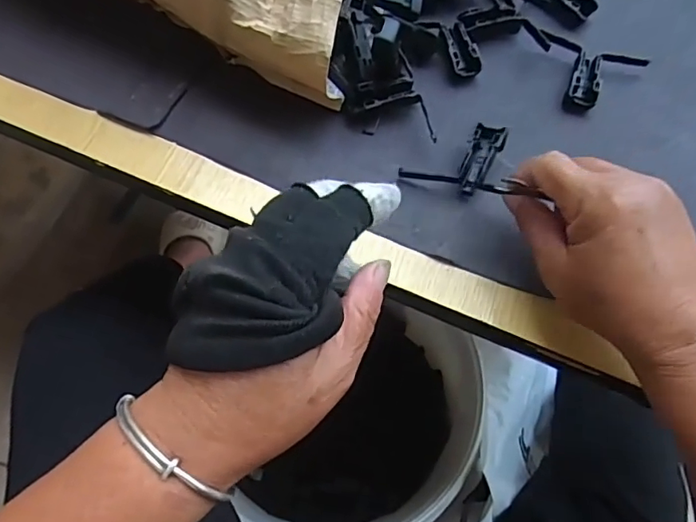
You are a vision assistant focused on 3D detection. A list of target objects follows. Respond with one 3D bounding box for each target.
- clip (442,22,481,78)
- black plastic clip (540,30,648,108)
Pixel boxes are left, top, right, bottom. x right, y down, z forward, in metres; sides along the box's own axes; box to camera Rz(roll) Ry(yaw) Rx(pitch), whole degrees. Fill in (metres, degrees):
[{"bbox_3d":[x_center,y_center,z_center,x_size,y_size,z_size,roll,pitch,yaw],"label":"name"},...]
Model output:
[{"bbox_3d":[0.078,-0.150,0.381,0.019,0.014,0.042,-16,70,-9],"label":"clip"},{"bbox_3d":[0.169,-0.131,0.379,0.073,0.017,0.050,19,69,5],"label":"black plastic clip"}]

